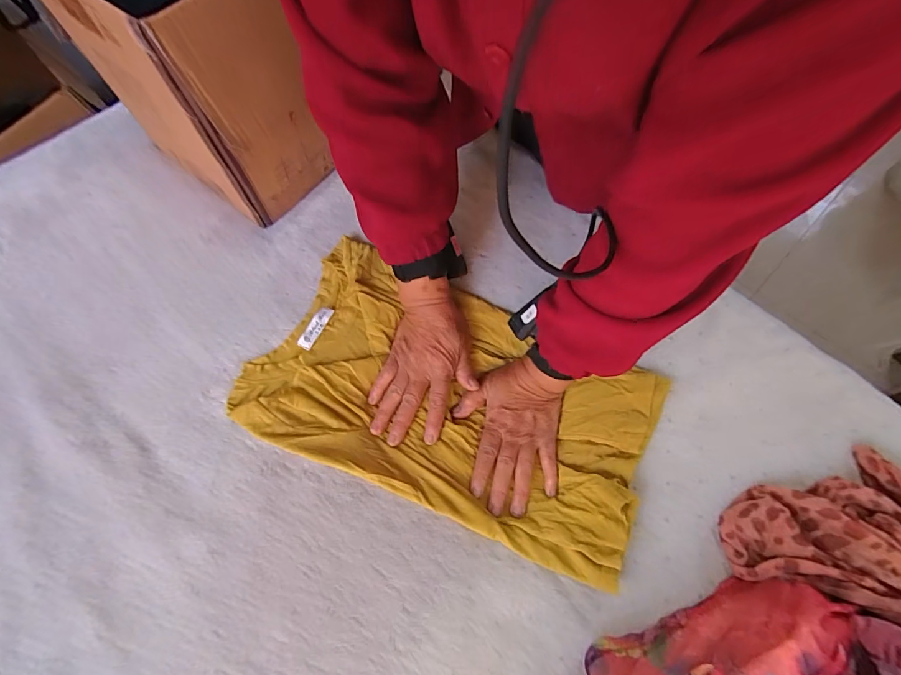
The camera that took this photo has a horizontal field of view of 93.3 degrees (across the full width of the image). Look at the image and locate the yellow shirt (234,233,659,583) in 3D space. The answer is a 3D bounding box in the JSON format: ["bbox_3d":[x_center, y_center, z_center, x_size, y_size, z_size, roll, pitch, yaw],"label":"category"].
[{"bbox_3d":[-0.003,0.069,0.470,0.421,0.035,0.238,25,68,11],"label":"yellow shirt"}]

